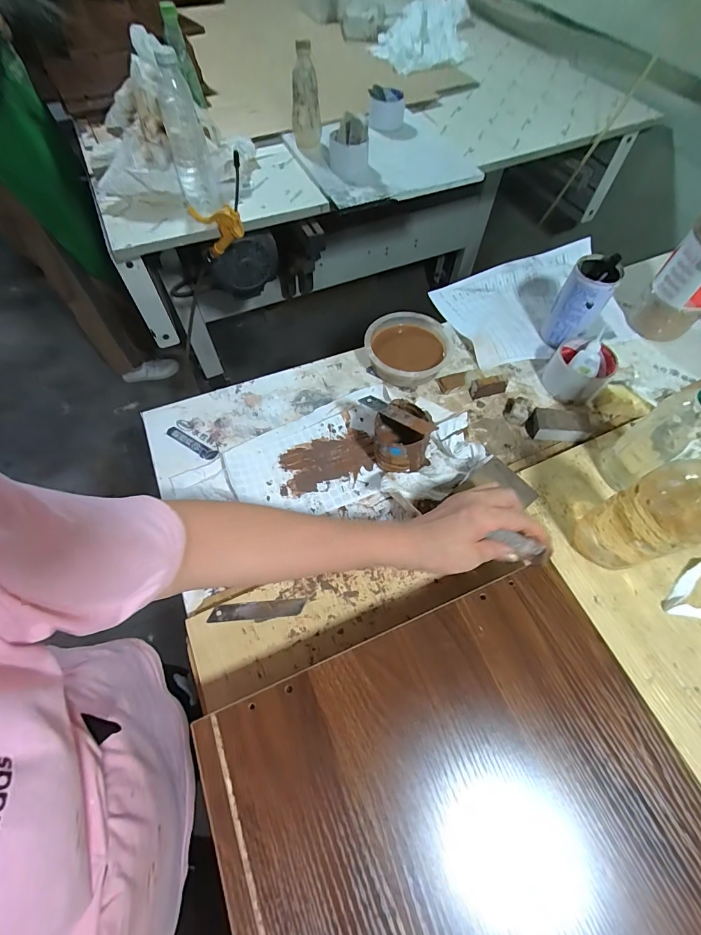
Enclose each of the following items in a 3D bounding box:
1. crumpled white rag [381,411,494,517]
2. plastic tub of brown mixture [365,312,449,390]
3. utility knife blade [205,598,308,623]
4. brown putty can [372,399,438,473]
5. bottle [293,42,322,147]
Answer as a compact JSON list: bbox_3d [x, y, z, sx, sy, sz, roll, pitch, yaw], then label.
[{"bbox_3d":[0.110,0.000,0.494,0.151,0.038,0.087,-39,69,-20],"label":"crumpled white rag"},{"bbox_3d":[0.084,-0.179,0.590,0.119,0.034,0.115,1,62,-1],"label":"plastic tub of brown mixture"},{"bbox_3d":[-0.097,0.151,0.413,0.097,0.004,0.017,-4,62,-4],"label":"utility knife blade"},{"bbox_3d":[0.064,-0.034,0.489,0.072,0.076,0.066,1,62,-1],"label":"brown putty can"},{"bbox_3d":[-0.096,-0.780,0.829,0.060,0.162,0.062,-4,62,-4],"label":"bottle"}]

